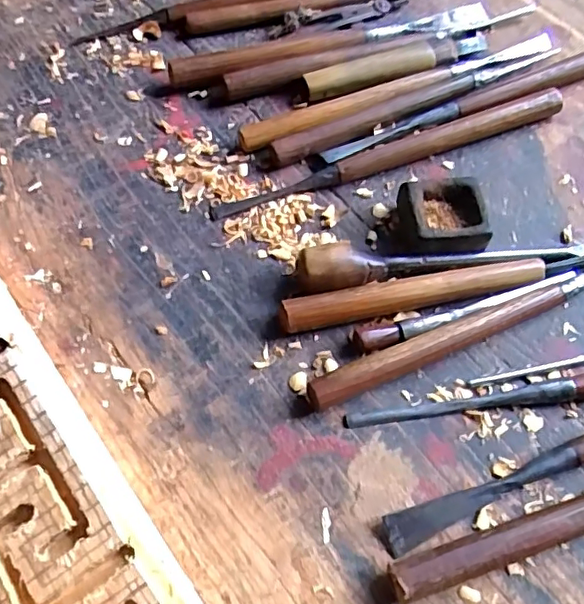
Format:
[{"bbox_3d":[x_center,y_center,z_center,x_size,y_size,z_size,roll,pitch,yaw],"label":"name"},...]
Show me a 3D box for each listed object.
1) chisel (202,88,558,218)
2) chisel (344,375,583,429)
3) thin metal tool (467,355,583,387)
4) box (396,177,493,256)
[{"bbox_3d":[0.068,-0.099,0.384,0.249,0.015,0.013,-18,66,-9],"label":"chisel"},{"bbox_3d":[0.106,0.053,0.318,0.153,0.009,0.012,-6,65,-4],"label":"chisel"},{"bbox_3d":[0.150,0.036,0.329,0.101,0.004,0.006,-10,65,-5],"label":"thin metal tool"},{"bbox_3d":[0.093,-0.052,0.357,0.047,0.032,0.045,-3,64,-2],"label":"box"}]

